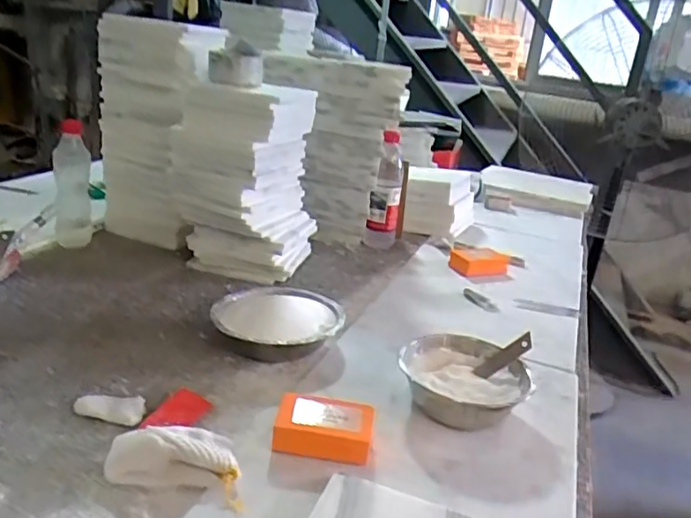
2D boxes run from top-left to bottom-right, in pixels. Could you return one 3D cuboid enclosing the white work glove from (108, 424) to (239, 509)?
[{"bbox_3d":[-0.144,0.176,0.541,0.126,0.034,0.069,9,20,8],"label":"white work glove"}]

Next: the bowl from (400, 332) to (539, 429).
[{"bbox_3d":[0.131,0.139,0.684,0.143,0.051,0.134,10,20,10],"label":"bowl"}]

